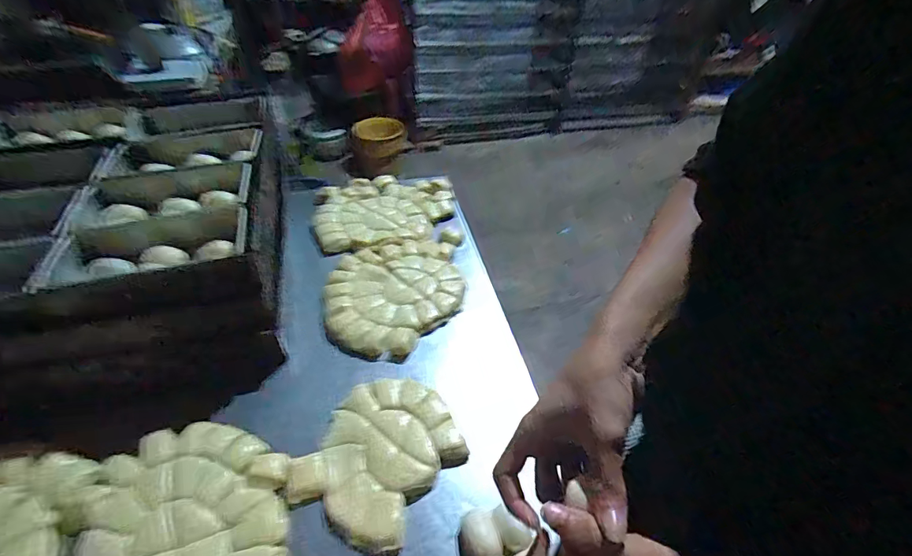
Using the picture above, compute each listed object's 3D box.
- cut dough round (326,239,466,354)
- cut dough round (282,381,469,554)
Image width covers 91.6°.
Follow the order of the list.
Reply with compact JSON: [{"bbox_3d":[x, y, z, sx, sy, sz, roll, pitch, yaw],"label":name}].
[{"bbox_3d":[-0.086,0.021,0.644,0.198,0.020,0.203,1,44,-1],"label":"cut dough round"},{"bbox_3d":[-0.079,0.181,0.471,0.142,0.013,0.162,23,47,20],"label":"cut dough round"}]

